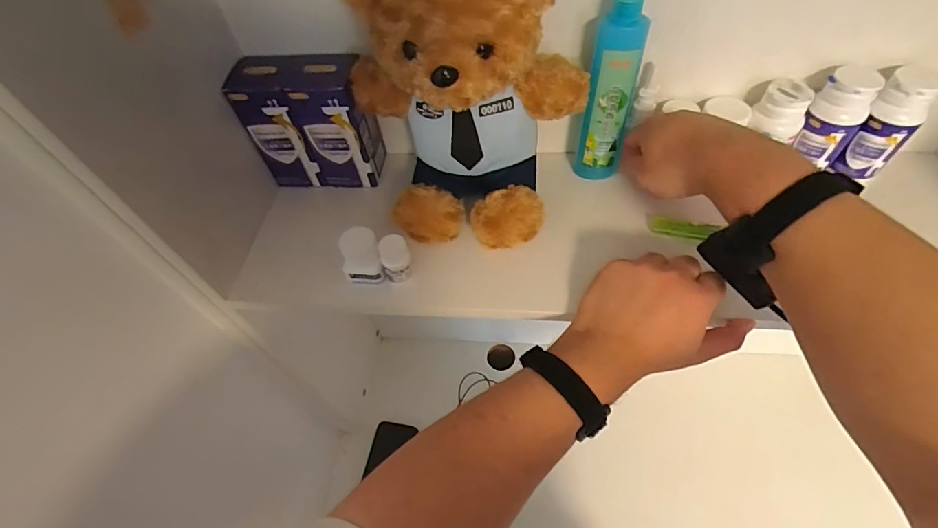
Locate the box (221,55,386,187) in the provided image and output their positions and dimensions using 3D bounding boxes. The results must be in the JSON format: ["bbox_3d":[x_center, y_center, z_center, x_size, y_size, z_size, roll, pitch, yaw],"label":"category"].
[{"bbox_3d":[-0.166,-0.149,0.465,0.127,0.132,0.064,-2,54,3],"label":"box"}]

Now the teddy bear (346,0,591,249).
[{"bbox_3d":[0.005,-0.133,0.379,0.192,0.219,0.140,-13,54,-5],"label":"teddy bear"}]

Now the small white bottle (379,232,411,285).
[{"bbox_3d":[-0.068,-0.004,0.410,0.026,0.043,0.026,-14,55,-6],"label":"small white bottle"}]

